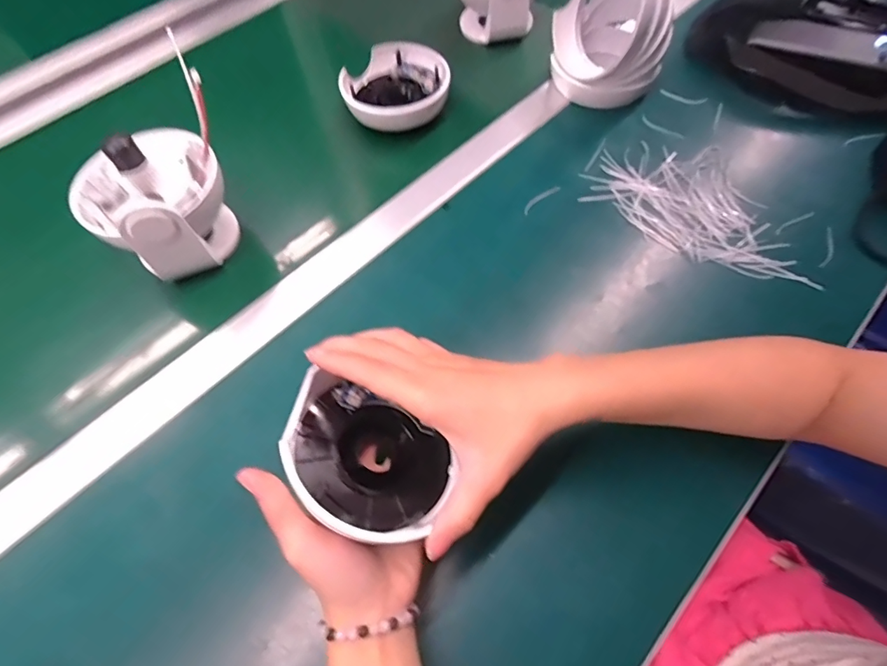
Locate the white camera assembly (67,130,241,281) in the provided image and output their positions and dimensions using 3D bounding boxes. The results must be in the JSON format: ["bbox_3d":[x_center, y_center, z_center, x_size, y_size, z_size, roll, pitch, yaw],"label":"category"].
[{"bbox_3d":[-0.243,-0.112,0.403,0.110,0.105,0.101,-31,62,-14],"label":"white camera assembly"}]

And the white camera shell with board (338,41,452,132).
[{"bbox_3d":[-0.053,-0.271,0.517,0.105,0.038,0.115,-1,59,2],"label":"white camera shell with board"}]

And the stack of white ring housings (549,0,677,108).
[{"bbox_3d":[0.176,-0.324,0.488,0.114,0.139,0.107,12,61,10],"label":"stack of white ring housings"}]

